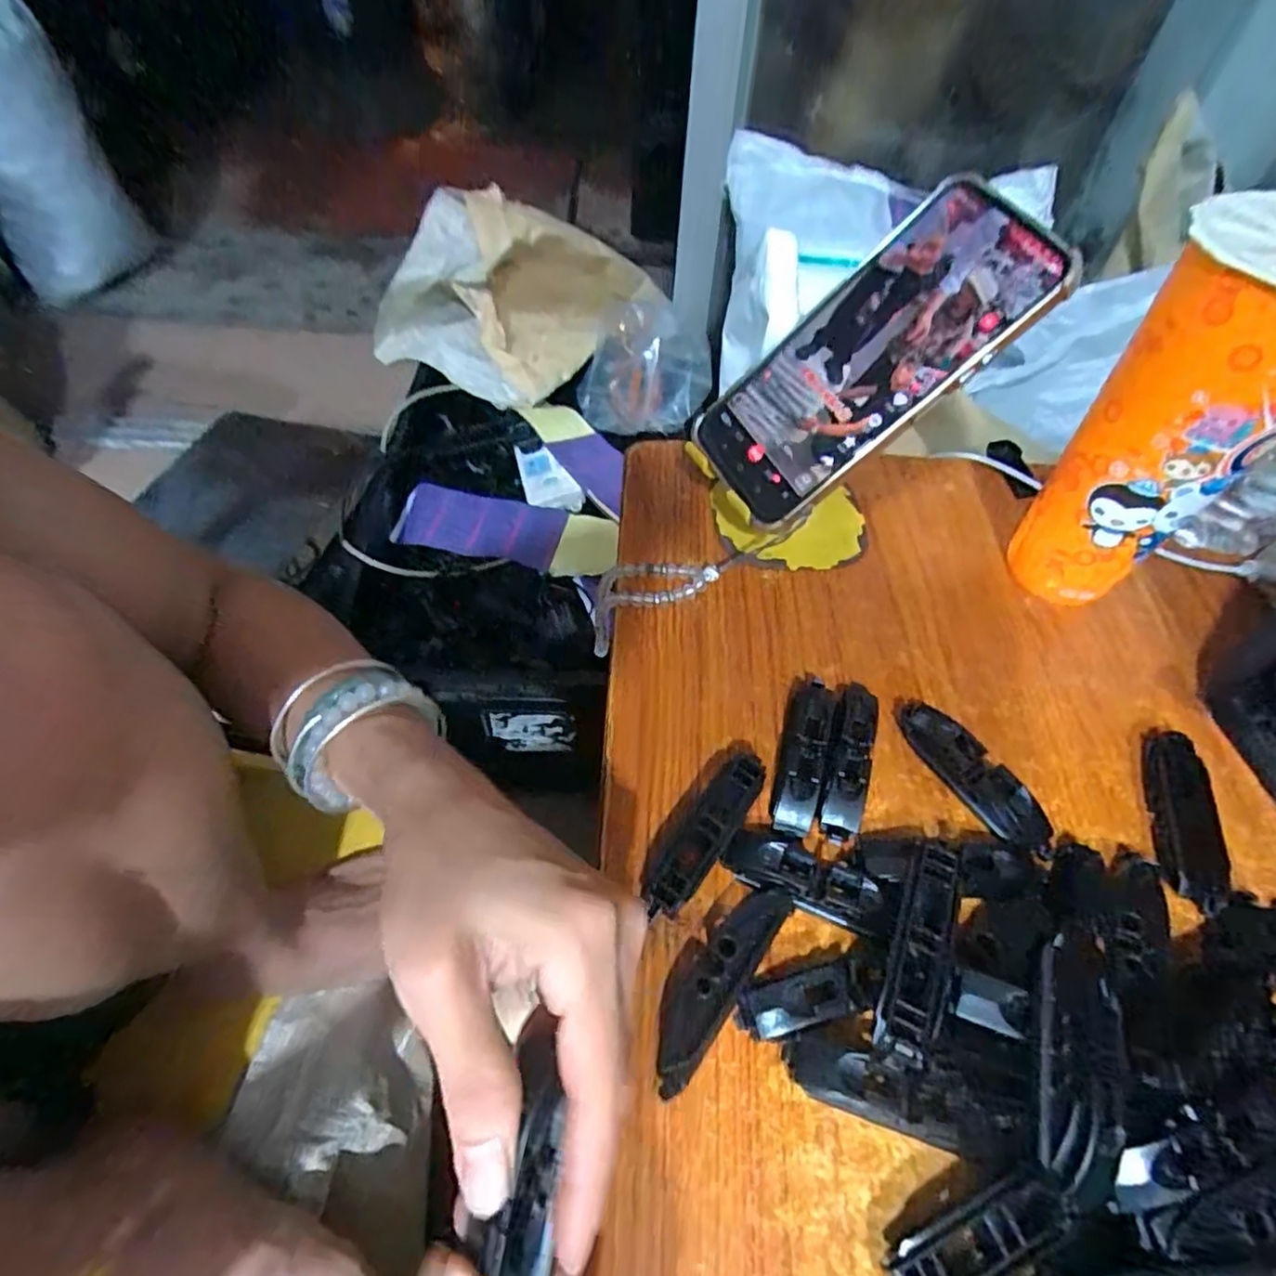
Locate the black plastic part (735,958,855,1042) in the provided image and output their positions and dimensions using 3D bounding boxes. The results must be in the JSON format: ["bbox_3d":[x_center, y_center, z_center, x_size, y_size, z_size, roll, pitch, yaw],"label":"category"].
[{"bbox_3d":[0.058,0.134,0.245,0.044,0.016,0.019,-7,55,-9],"label":"black plastic part"}]

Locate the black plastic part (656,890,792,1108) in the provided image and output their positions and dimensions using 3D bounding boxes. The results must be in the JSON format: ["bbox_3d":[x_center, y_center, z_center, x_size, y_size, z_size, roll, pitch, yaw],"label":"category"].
[{"bbox_3d":[0.027,0.125,0.248,0.025,0.020,0.077,34,59,19],"label":"black plastic part"}]

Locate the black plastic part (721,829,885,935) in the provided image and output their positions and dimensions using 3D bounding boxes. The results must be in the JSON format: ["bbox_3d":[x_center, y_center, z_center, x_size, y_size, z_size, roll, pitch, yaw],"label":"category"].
[{"bbox_3d":[0.065,0.098,0.271,0.062,0.019,0.019,21,55,11],"label":"black plastic part"}]

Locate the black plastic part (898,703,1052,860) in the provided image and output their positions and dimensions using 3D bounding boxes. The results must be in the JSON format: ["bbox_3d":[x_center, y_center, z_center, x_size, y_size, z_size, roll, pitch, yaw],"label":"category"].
[{"bbox_3d":[0.151,0.062,0.302,0.018,0.020,0.079,-27,60,-21],"label":"black plastic part"}]

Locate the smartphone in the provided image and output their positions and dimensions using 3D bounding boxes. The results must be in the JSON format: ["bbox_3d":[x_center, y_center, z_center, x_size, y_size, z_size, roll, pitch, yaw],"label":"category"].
[{"bbox_3d":[0.108,-0.133,0.319,0.170,0.010,0.082,-39,62,19],"label":"smartphone"}]

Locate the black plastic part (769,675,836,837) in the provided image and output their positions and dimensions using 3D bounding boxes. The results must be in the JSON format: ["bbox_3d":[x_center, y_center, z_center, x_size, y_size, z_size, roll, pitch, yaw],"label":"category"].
[{"bbox_3d":[0.076,0.051,0.307,0.019,0.020,0.079,17,54,8],"label":"black plastic part"}]

